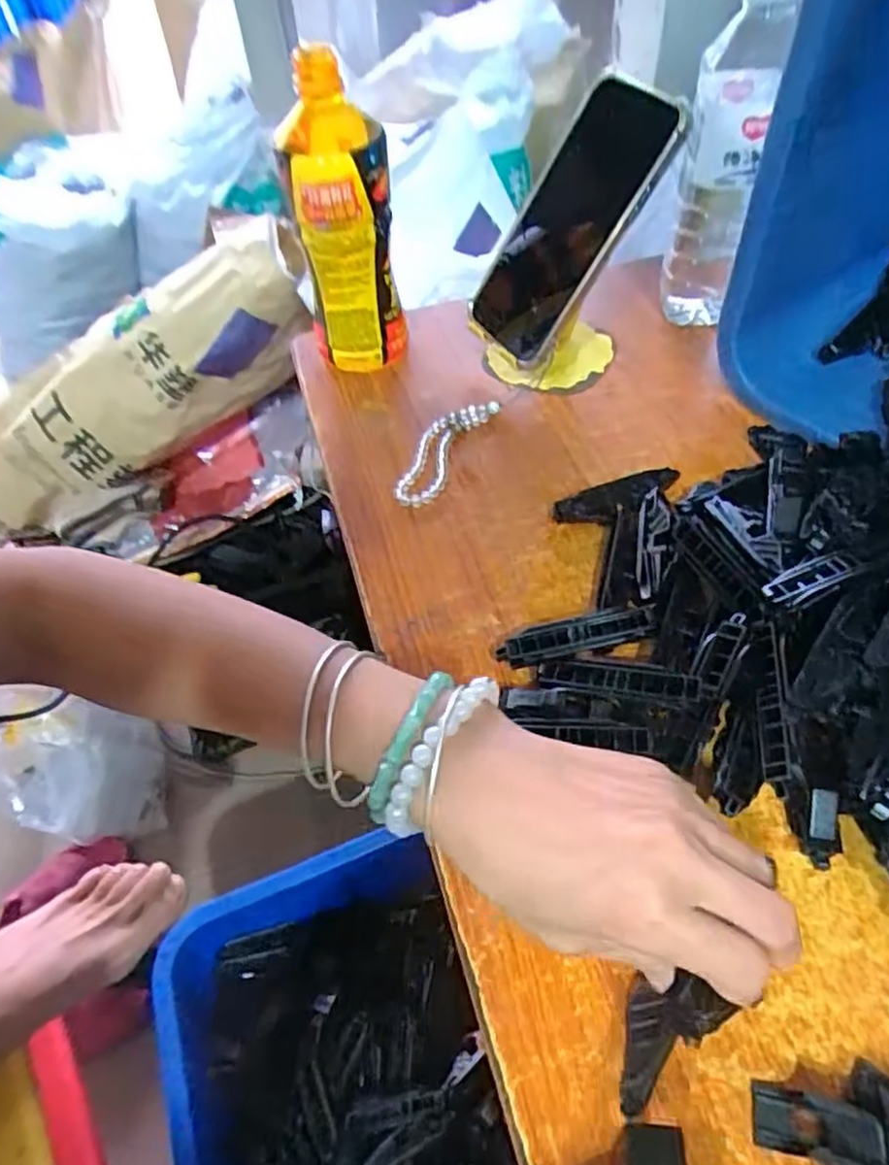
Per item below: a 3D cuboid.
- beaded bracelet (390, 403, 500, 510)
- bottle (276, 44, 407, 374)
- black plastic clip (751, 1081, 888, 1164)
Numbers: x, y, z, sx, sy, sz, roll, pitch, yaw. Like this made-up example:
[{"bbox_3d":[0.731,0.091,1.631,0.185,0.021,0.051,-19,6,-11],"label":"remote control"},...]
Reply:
[{"bbox_3d":[-0.001,-0.089,0.464,0.033,0.007,0.106,20,57,20],"label":"beaded bracelet"},{"bbox_3d":[-0.067,-0.239,0.472,0.065,0.188,0.072,-11,52,-3],"label":"bottle"},{"bbox_3d":[0.128,0.187,0.237,0.040,0.007,0.019,0,51,22],"label":"black plastic clip"}]

